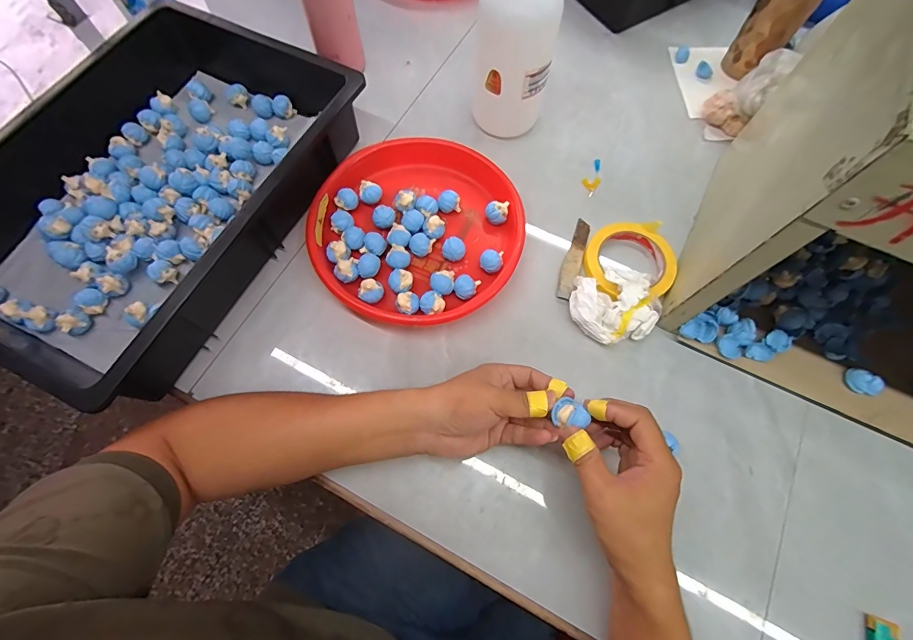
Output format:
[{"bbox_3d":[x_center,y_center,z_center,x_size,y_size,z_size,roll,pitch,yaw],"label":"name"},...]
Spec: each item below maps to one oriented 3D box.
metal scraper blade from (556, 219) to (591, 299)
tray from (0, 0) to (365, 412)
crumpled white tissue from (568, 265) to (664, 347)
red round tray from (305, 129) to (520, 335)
[{"bbox_3d":[0.147,-0.078,0.503,0.021,0.007,0.118,17,65,14],"label":"metal scraper blade"},{"bbox_3d":[-0.335,-0.178,0.489,0.314,0.101,0.500,26,72,10],"label":"tray"},{"bbox_3d":[0.181,-0.015,0.461,0.095,0.039,0.079,-8,70,-2],"label":"crumpled white tissue"},{"bbox_3d":[-0.047,-0.109,0.494,0.244,0.040,0.241,0,70,0],"label":"red round tray"}]

